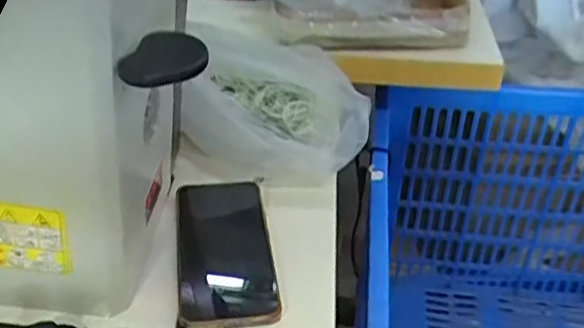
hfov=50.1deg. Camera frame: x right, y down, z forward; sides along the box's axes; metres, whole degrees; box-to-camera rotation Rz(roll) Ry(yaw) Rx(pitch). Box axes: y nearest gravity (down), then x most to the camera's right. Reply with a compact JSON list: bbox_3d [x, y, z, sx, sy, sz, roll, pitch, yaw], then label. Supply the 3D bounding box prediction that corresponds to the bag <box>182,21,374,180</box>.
[{"bbox_3d":[-0.015,-0.058,0.604,0.172,0.094,0.110,7,37,7],"label":"bag"}]

